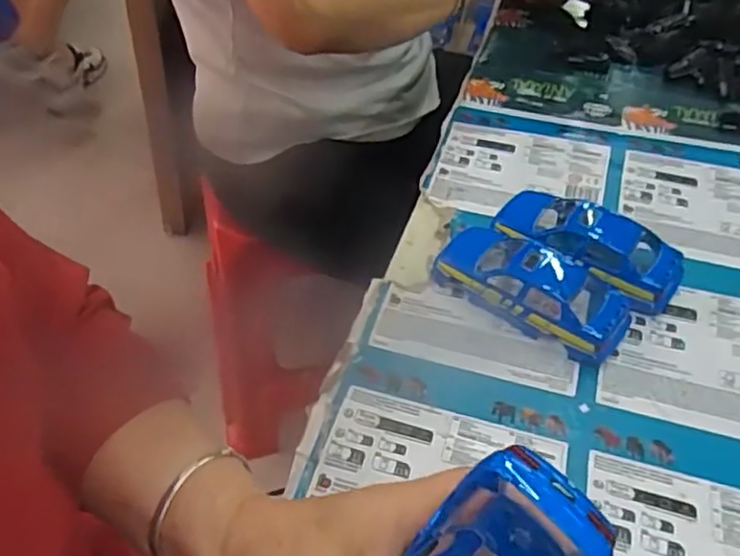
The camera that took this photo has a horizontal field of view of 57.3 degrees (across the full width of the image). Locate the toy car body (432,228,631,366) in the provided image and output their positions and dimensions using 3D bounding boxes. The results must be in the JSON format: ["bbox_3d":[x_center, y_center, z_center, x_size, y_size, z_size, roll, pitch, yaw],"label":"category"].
[{"bbox_3d":[0.108,0.002,0.451,0.130,0.046,0.054,30,56,23],"label":"toy car body"}]

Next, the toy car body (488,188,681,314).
[{"bbox_3d":[0.152,-0.025,0.477,0.131,0.040,0.060,28,55,22],"label":"toy car body"}]

